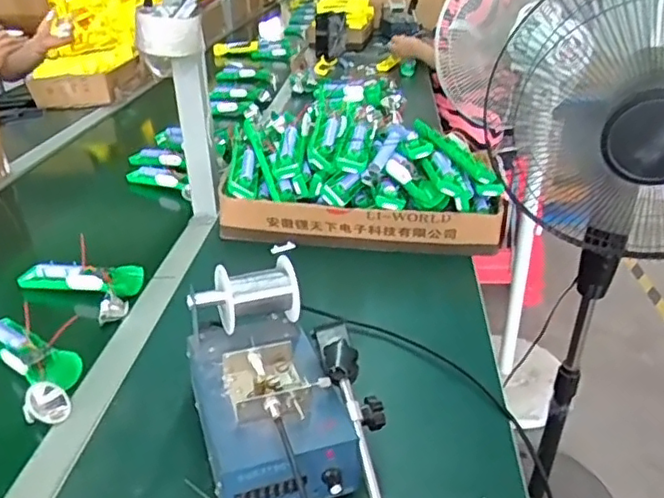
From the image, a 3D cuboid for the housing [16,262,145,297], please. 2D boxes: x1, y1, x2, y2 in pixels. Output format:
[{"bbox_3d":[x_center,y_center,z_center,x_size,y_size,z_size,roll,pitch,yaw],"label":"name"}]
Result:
[{"bbox_3d":[-0.322,0.037,0.794,0.146,0.030,0.057,3,28,5],"label":"housing"}]

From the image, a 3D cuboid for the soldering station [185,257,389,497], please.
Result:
[{"bbox_3d":[-0.045,0.118,0.544,0.152,0.126,0.249,-10,30,-18],"label":"soldering station"}]

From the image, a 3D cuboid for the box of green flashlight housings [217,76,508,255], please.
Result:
[{"bbox_3d":[0.047,-0.119,0.903,0.390,0.203,0.174,3,28,5],"label":"box of green flashlight housings"}]

